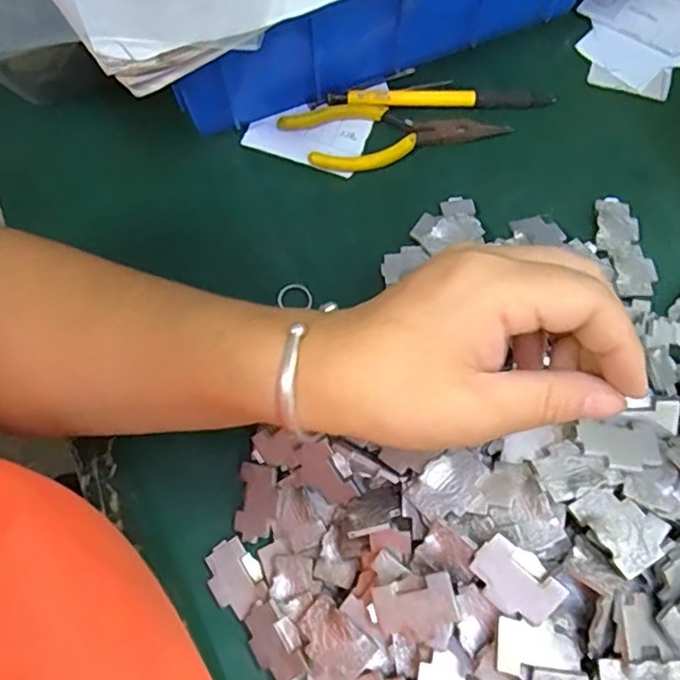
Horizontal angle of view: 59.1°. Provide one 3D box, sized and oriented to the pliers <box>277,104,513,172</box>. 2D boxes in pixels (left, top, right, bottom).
[{"bbox_3d":[0.033,-0.128,0.376,0.139,0.007,0.044,-2,72,0],"label":"pliers"}]

